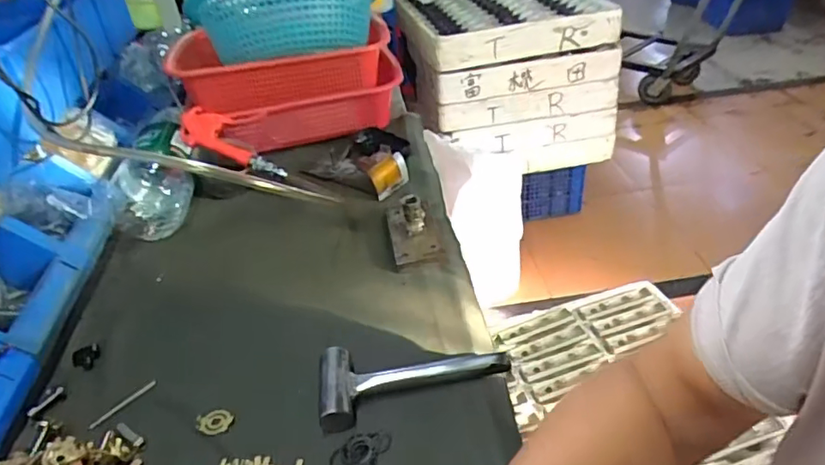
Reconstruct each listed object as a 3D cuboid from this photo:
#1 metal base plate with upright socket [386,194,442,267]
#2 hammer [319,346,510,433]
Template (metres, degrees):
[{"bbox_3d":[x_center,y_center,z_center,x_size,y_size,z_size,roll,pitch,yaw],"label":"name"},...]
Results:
[{"bbox_3d":[0.001,-0.015,0.707,0.060,0.056,0.123,-6,36,-5],"label":"metal base plate with upright socket"},{"bbox_3d":[0.001,0.135,0.529,0.174,0.027,0.074,-6,36,-5],"label":"hammer"}]

